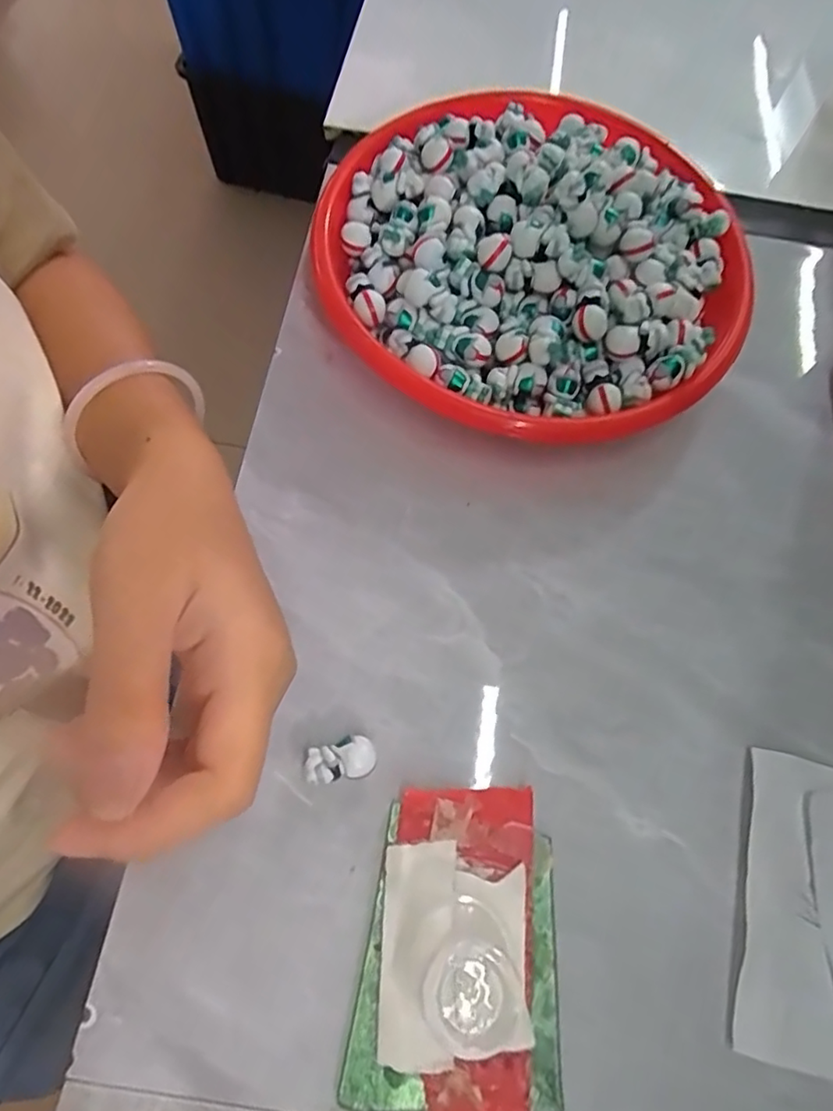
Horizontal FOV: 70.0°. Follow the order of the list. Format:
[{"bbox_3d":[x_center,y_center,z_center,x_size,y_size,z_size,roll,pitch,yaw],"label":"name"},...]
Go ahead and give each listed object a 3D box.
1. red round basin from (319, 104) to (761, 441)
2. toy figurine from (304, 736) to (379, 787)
[{"bbox_3d":[0.051,-0.135,0.268,0.184,0.044,0.179,0,70,0],"label":"red round basin"},{"bbox_3d":[-0.027,0.072,0.211,0.024,0.013,0.014,-6,70,-3],"label":"toy figurine"}]

